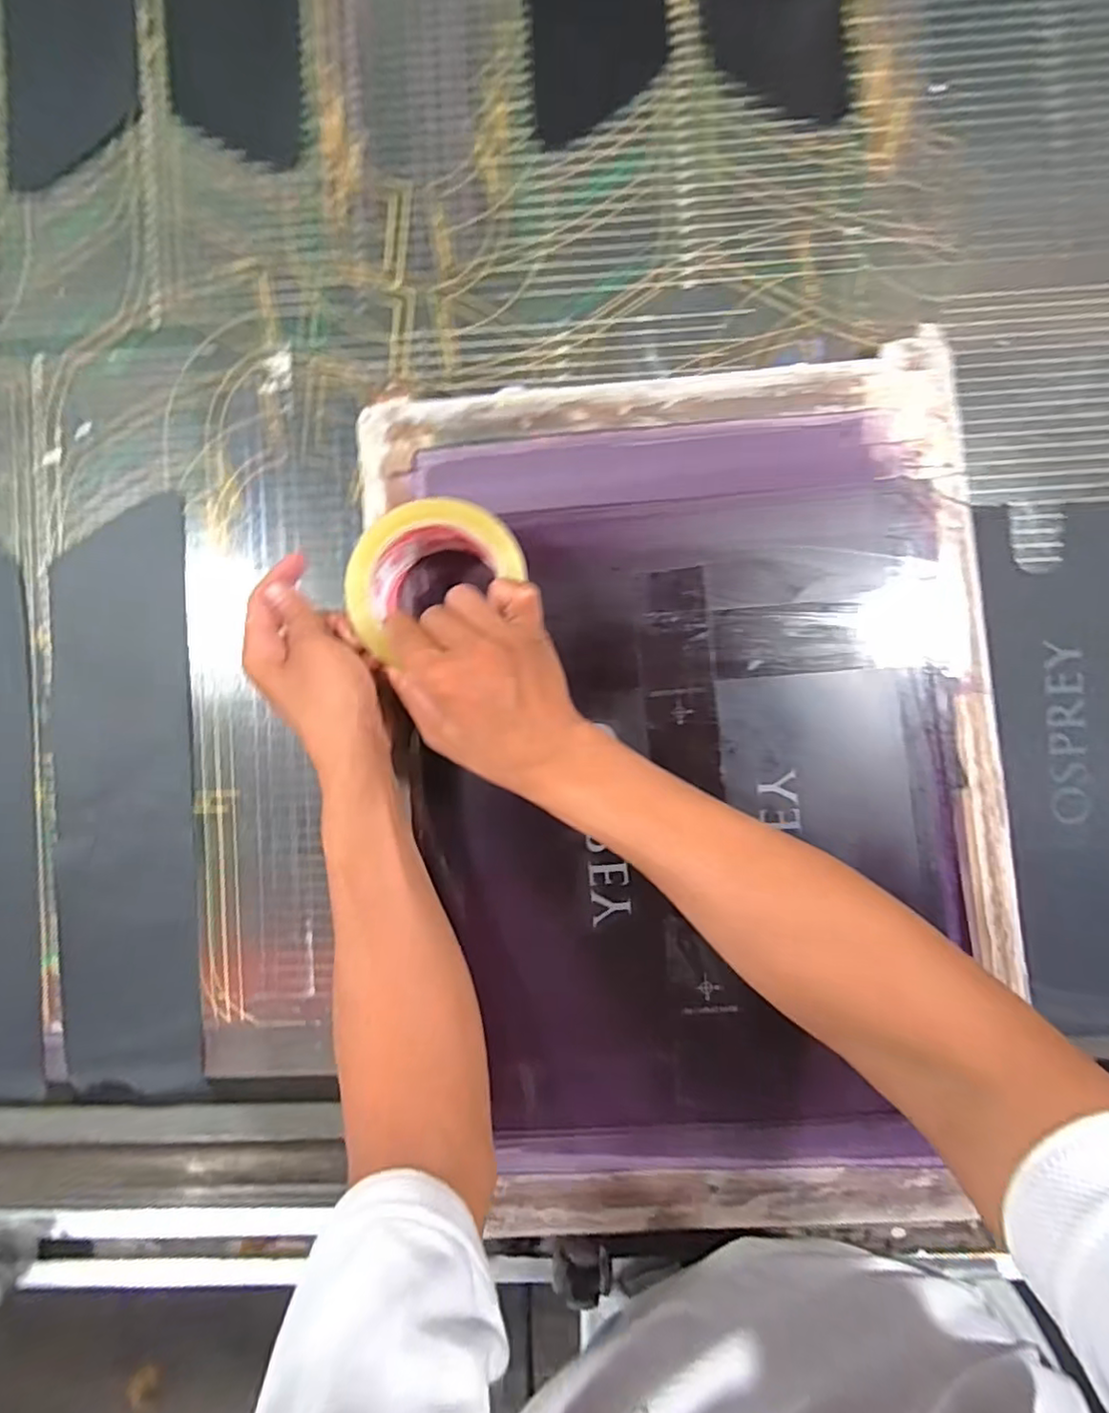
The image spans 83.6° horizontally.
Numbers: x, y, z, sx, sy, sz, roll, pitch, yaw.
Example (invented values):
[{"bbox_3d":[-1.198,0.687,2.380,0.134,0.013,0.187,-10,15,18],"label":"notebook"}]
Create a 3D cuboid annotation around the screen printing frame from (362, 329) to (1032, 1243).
[{"bbox_3d":[0.094,0.050,0.416,0.373,0.055,0.545,-6,89,3],"label":"screen printing frame"}]

